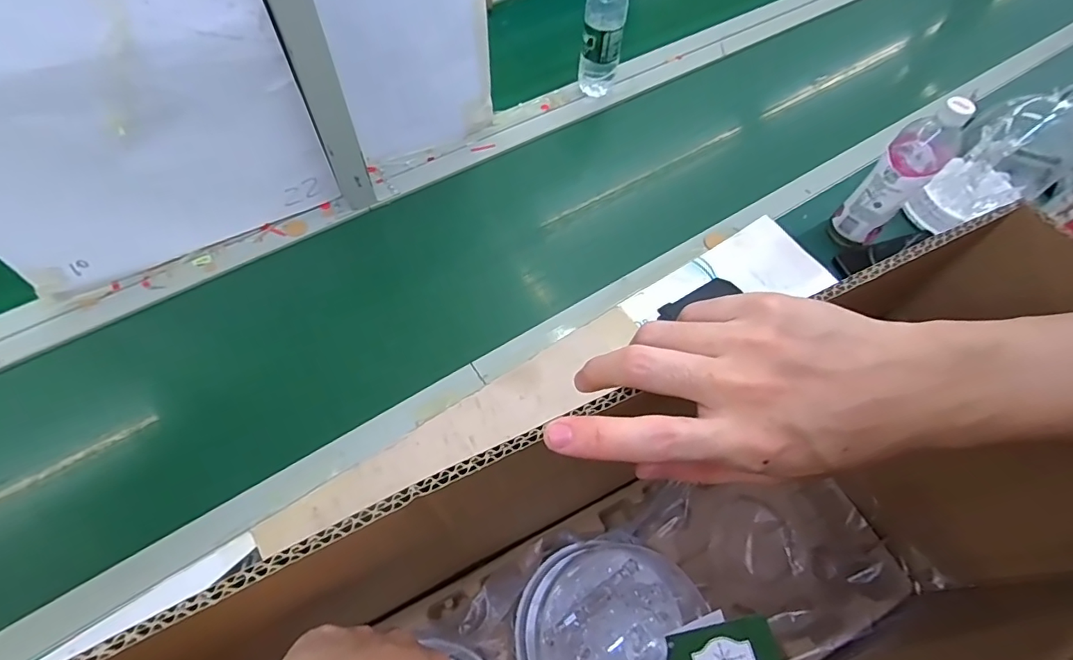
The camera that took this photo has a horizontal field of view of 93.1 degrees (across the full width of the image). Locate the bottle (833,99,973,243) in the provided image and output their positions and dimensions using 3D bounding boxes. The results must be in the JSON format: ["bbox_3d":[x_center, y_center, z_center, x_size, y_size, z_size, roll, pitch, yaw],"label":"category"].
[{"bbox_3d":[0.477,-0.202,0.670,0.066,0.213,0.072,39,65,17],"label":"bottle"}]

